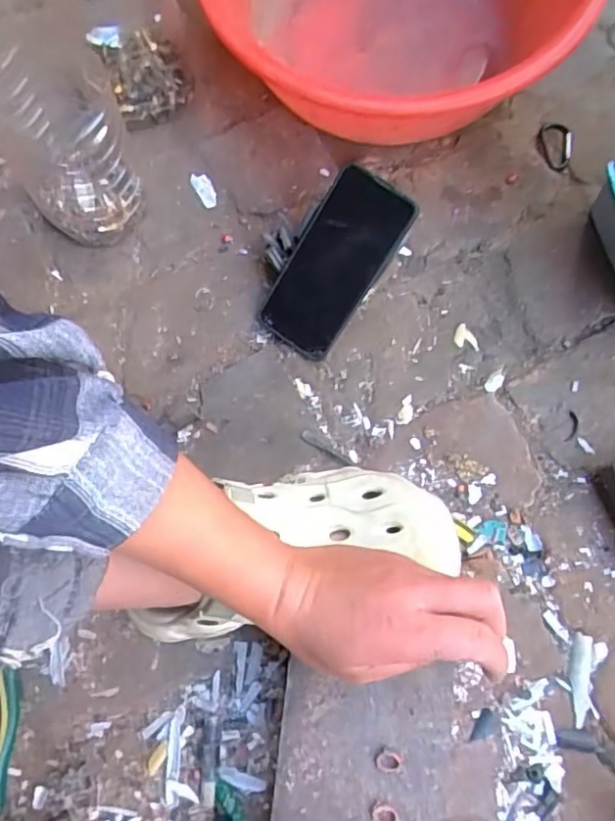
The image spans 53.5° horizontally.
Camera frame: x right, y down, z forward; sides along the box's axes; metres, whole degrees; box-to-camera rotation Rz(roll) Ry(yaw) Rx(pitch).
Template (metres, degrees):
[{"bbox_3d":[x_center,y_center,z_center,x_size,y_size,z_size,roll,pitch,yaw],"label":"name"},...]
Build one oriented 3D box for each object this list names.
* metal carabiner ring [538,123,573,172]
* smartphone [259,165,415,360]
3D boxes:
[{"bbox_3d":[0.240,-0.256,0.590,0.031,0.004,0.051,7,77,2],"label":"metal carabiner ring"},{"bbox_3d":[0.022,-0.121,0.523,0.072,0.008,0.158,36,113,4],"label":"smartphone"}]

